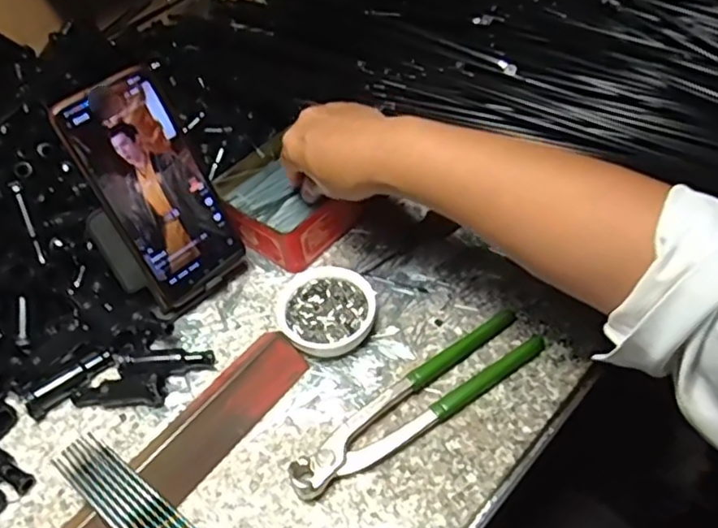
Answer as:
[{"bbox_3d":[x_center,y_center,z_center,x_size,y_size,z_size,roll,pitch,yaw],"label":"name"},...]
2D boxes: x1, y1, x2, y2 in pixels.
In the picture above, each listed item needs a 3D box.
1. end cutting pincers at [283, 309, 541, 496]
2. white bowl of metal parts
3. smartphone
[{"bbox_3d":[0.041,0.092,0.433,0.198,0.017,0.041,-31,53,-19],"label":"end cutting pincers"},{"bbox_3d":[-0.025,0.034,0.483,0.070,0.024,0.074,-3,49,4],"label":"white bowl of metal parts"},{"bbox_3d":[-0.148,-0.054,0.466,0.078,0.163,0.006,-39,31,-24],"label":"smartphone"}]

